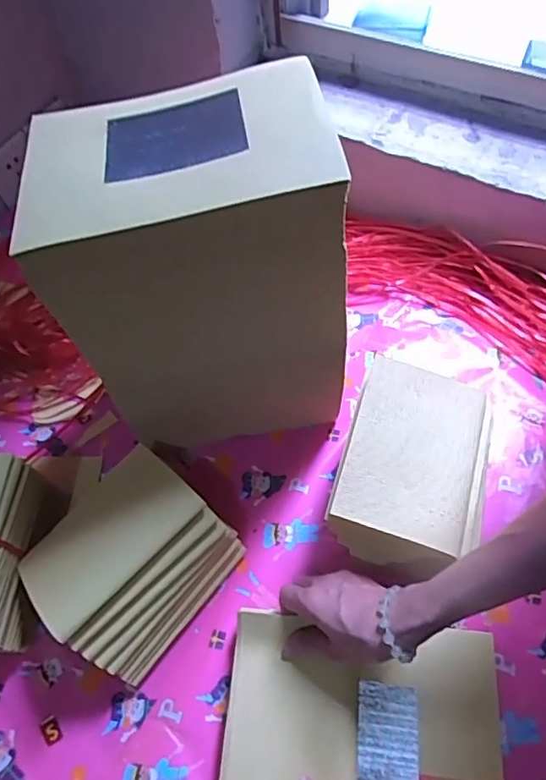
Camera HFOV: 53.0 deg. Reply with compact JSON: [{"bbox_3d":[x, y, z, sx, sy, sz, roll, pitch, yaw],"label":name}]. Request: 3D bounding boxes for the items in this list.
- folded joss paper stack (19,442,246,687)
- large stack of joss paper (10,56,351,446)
[{"bbox_3d":[-0.137,0.159,0.529,0.149,0.110,0.167,35,68,20],"label":"folded joss paper stack"},{"bbox_3d":[-0.062,-0.102,0.518,0.223,0.308,0.170,-10,60,-2],"label":"large stack of joss paper"}]

